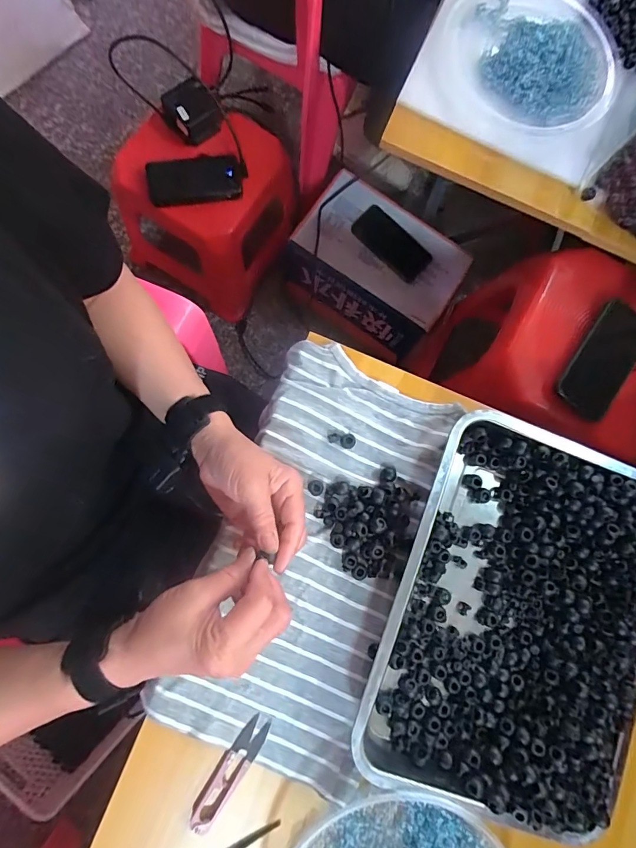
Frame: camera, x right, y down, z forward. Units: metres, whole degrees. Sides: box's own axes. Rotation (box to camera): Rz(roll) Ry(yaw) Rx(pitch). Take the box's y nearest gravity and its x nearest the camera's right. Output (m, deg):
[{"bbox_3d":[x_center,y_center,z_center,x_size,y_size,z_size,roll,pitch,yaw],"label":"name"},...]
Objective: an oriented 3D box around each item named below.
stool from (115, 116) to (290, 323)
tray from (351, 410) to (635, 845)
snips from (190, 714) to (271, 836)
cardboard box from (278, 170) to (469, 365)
[{"bbox_3d":[-0.210,-0.426,0.867,0.248,0.275,0.280,28,81,-1],"label":"stool"},{"bbox_3d":[0.197,0.179,0.399,0.245,0.032,0.340,20,80,4],"label":"tray"},{"bbox_3d":[-0.080,0.316,0.383,0.026,0.010,0.100,32,81,6],"label":"snips"},{"bbox_3d":[0.116,-0.329,0.903,0.325,0.149,0.223,34,81,0],"label":"cardboard box"}]

